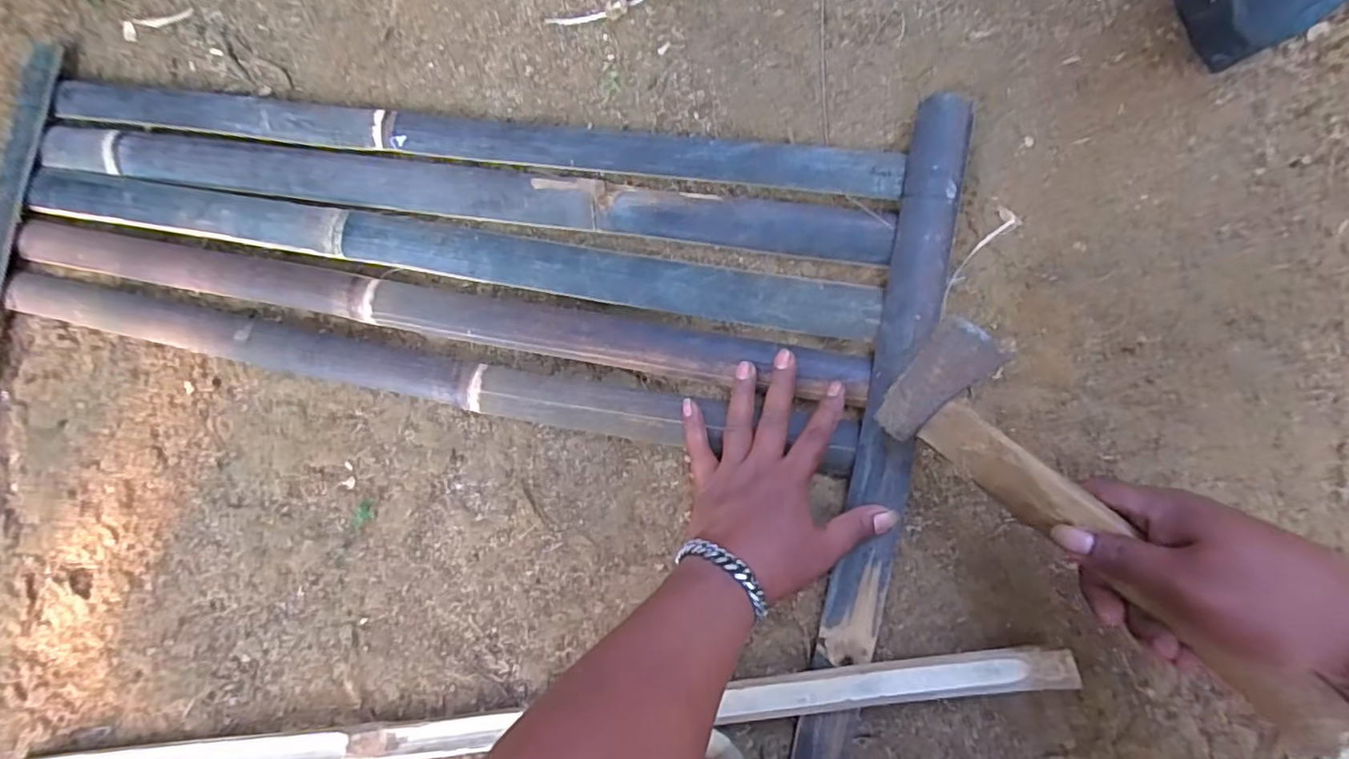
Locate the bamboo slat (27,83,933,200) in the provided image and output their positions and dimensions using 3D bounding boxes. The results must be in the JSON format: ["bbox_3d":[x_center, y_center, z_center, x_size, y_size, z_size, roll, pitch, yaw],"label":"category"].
[{"bbox_3d":[-0.213,-0.219,0.519,0.797,0.019,0.042,9,87,9],"label":"bamboo slat"}]

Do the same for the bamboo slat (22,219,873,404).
[{"bbox_3d":[-0.240,-0.066,0.509,0.795,0.018,0.038,10,87,10],"label":"bamboo slat"}]

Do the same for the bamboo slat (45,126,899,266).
[{"bbox_3d":[-0.218,-0.169,0.516,0.791,0.015,0.048,9,86,9],"label":"bamboo slat"}]

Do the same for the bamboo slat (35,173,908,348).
[{"bbox_3d":[-0.228,-0.119,0.503,0.789,0.009,0.044,10,87,9],"label":"bamboo slat"}]

